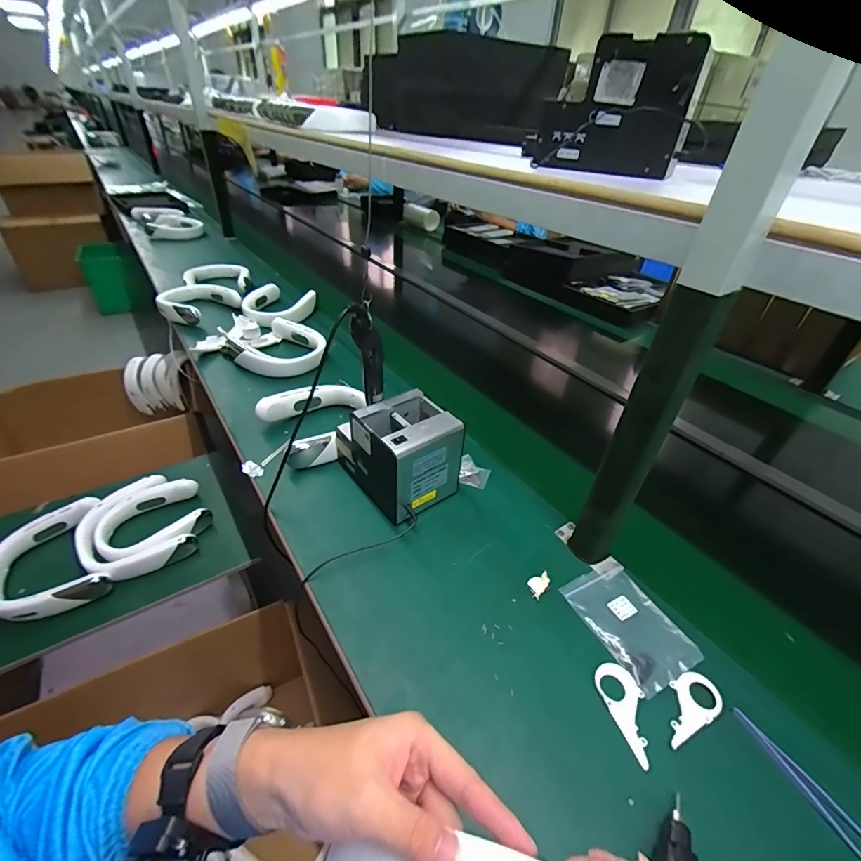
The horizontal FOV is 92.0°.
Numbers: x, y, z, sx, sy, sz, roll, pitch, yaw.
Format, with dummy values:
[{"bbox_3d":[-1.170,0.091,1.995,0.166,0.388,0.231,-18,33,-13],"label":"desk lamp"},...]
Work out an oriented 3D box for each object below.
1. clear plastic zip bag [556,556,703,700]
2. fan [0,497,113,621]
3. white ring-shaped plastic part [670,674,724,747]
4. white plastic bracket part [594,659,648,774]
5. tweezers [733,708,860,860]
[{"bbox_3d":[0.255,0.245,0.535,0.102,0.009,0.149,-16,42,-23],"label":"clear plastic zip bag"},{"bbox_3d":[-0.752,0.248,0.818,0.182,0.075,0.243,-20,44,-27],"label":"fan"},{"bbox_3d":[0.283,0.303,0.458,0.089,0.004,0.046,-15,42,-22],"label":"white ring-shaped plastic part"},{"bbox_3d":[0.219,0.304,0.454,0.050,0.004,0.093,-10,40,-16],"label":"white plastic bracket part"},{"bbox_3d":[0.366,0.341,0.411,0.022,0.010,0.127,-17,43,-24],"label":"tweezers"}]

